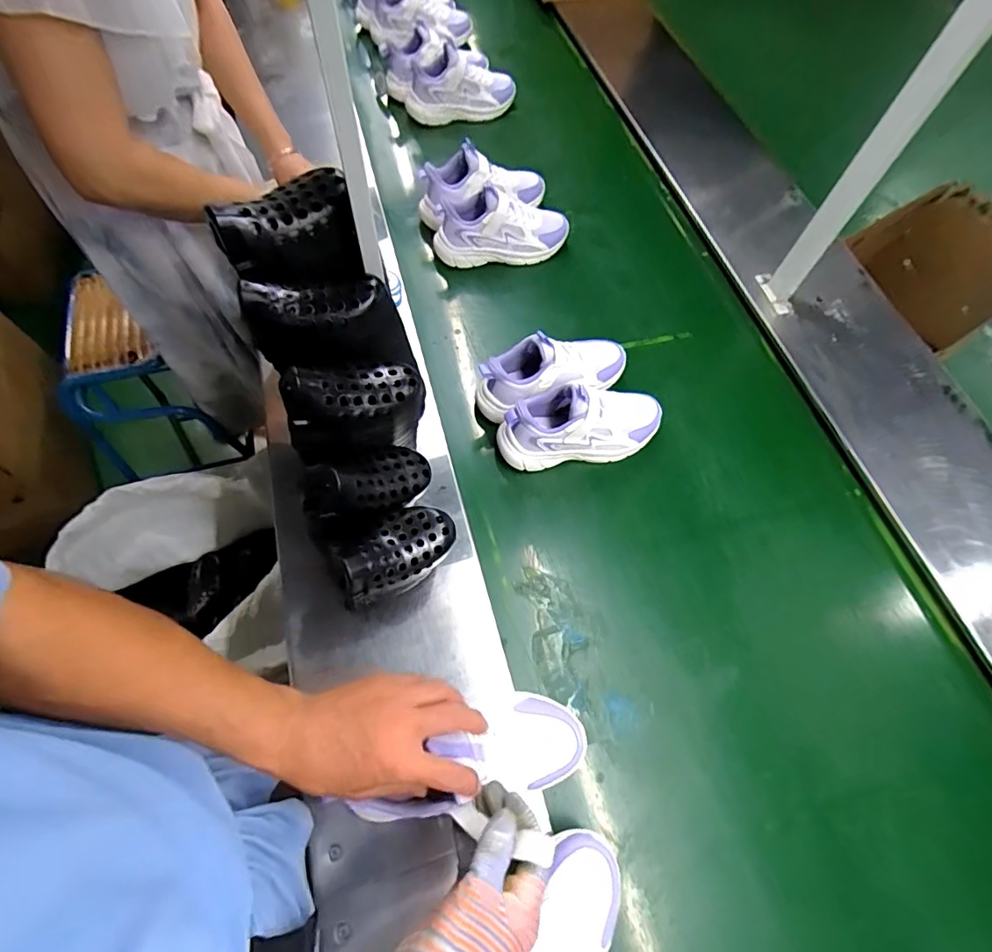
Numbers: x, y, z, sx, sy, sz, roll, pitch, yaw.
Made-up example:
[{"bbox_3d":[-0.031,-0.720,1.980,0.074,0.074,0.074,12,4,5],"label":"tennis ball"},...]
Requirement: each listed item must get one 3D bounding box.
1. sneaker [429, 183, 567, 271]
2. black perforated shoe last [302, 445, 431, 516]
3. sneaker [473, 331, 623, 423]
[{"bbox_3d":[0.014,-0.433,0.880,0.236,0.121,0.077,-14,68,-9],"label":"sneaker"},{"bbox_3d":[-0.127,-0.001,0.521,0.132,0.051,0.065,-14,61,-37],"label":"black perforated shoe last"},{"bbox_3d":[0.089,-0.158,0.728,0.235,0.090,0.091,-22,70,-12],"label":"sneaker"}]

